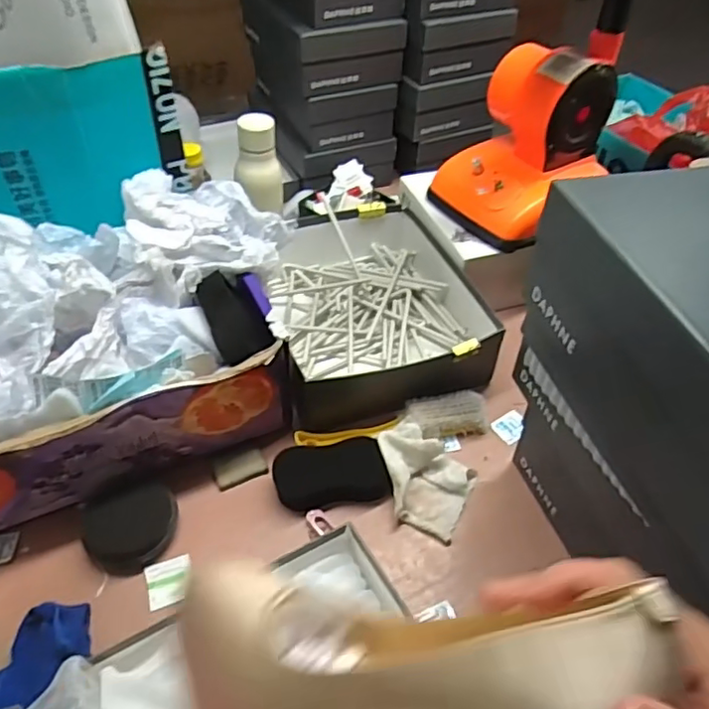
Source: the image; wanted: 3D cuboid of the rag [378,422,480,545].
[{"bbox_3d":[0.072,0.134,0.666,0.111,0.041,0.099,22,49,18],"label":"rag"}]

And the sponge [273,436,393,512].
[{"bbox_3d":[-0.026,0.131,0.665,0.122,0.035,0.066,-7,47,-9],"label":"sponge"}]

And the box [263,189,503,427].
[{"bbox_3d":[0.022,-0.074,0.825,0.252,0.089,0.331,-9,47,-10],"label":"box"}]

